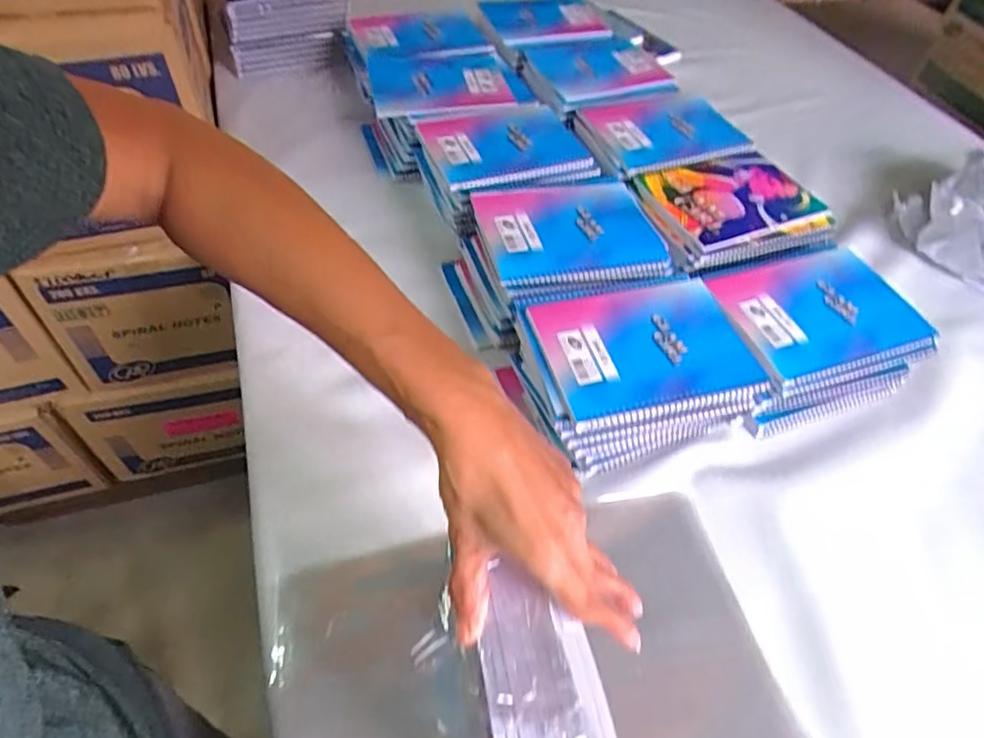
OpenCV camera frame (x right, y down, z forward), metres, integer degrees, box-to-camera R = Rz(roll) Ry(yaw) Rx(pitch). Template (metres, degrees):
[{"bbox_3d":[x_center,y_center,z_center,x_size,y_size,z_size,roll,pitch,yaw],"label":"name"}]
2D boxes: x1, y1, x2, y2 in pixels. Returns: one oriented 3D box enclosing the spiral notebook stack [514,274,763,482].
[{"bbox_3d":[0.142,0.001,0.638,0.217,0.096,0.172,-9,52,-12],"label":"spiral notebook stack"}]

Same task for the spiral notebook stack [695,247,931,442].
[{"bbox_3d":[0.338,-0.042,0.691,0.210,0.097,0.176,-13,53,-15],"label":"spiral notebook stack"}]

